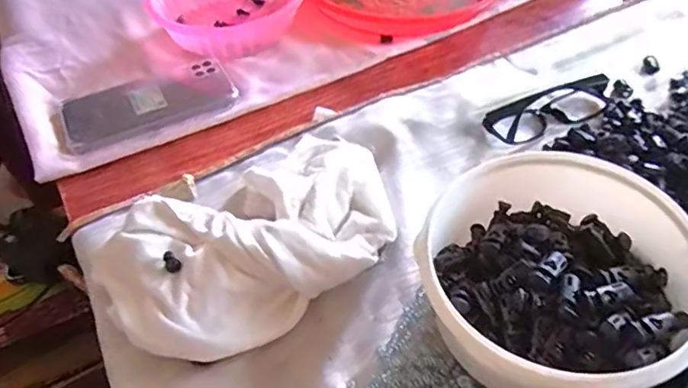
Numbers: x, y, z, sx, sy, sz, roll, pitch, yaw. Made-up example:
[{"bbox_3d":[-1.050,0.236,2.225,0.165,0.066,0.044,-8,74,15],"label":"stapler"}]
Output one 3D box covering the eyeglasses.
[{"bbox_3d":[0.198,-0.082,0.512,0.134,0.030,0.036,-20,51,-14],"label":"eyeglasses"}]

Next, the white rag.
[{"bbox_3d":[-0.061,0.036,0.394,0.219,0.061,0.122,-25,52,-18],"label":"white rag"}]

